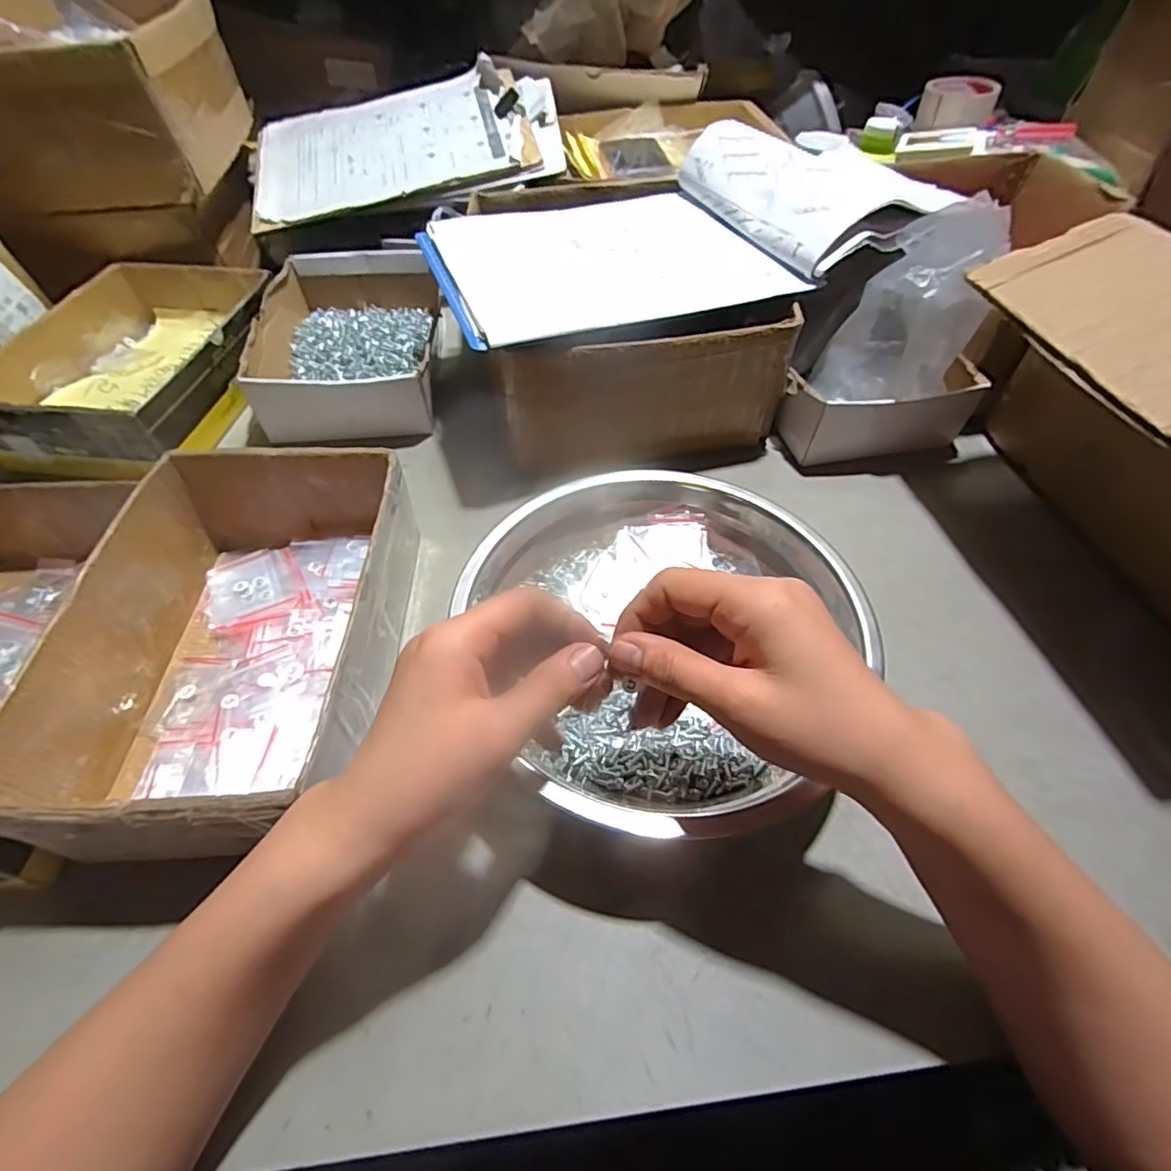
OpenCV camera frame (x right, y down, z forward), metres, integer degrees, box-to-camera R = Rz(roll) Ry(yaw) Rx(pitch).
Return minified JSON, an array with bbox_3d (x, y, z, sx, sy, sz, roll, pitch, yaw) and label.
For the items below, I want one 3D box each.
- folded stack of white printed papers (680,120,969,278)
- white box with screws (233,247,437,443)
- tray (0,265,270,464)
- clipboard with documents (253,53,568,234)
[{"bbox_3d":[0.191,-0.361,0.527,0.123,0.058,0.233,-21,56,-15],"label":"folded stack of white printed papers"},{"bbox_3d":[-0.235,-0.254,0.589,0.164,0.060,0.265,-5,53,-4],"label":"white box with screws"},{"bbox_3d":[-0.421,-0.220,0.555,0.185,0.058,0.267,5,53,4],"label":"tray"},{"bbox_3d":[-0.205,-0.514,0.673,0.349,0.022,0.239,-10,64,0],"label":"clipboard with documents"}]

